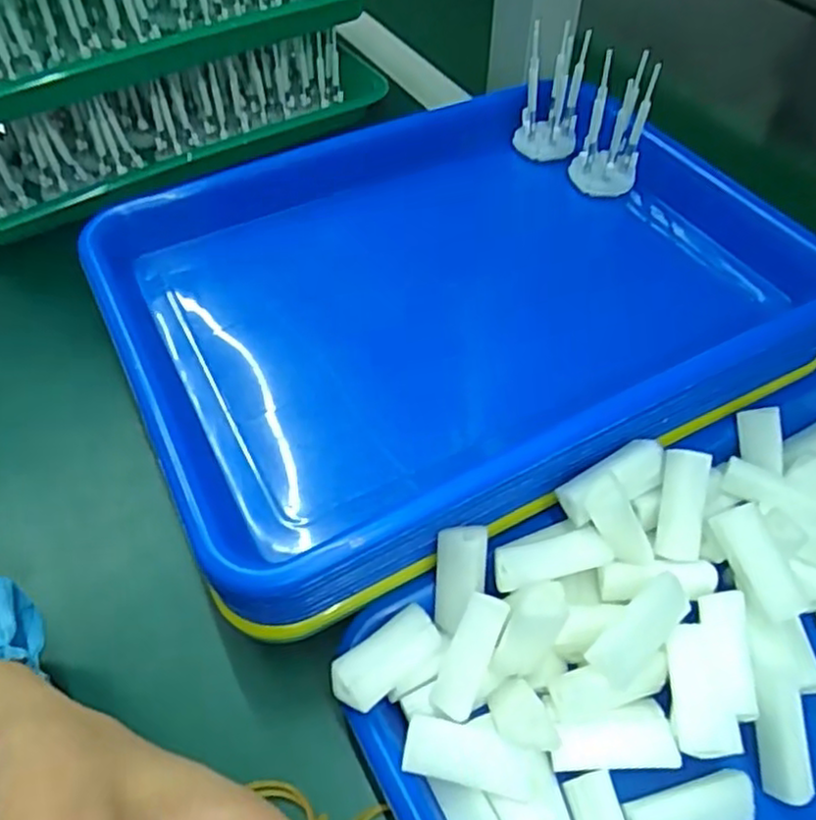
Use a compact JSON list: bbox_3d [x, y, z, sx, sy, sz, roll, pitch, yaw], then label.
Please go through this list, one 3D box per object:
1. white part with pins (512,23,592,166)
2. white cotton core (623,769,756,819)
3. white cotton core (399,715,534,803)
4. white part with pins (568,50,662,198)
[{"bbox_3d":[0.087,-0.190,0.423,0.036,0.072,0.023,12,53,9],"label":"white part with pins"},{"bbox_3d":[0.104,0.146,0.255,0.047,0.015,0.018,-12,53,-9],"label":"white cotton core"},{"bbox_3d":[0.023,0.129,0.256,0.047,0.013,0.019,10,53,8],"label":"white cotton core"},{"bbox_3d":[0.118,-0.161,0.402,0.037,0.071,0.024,16,54,12],"label":"white part with pins"}]

